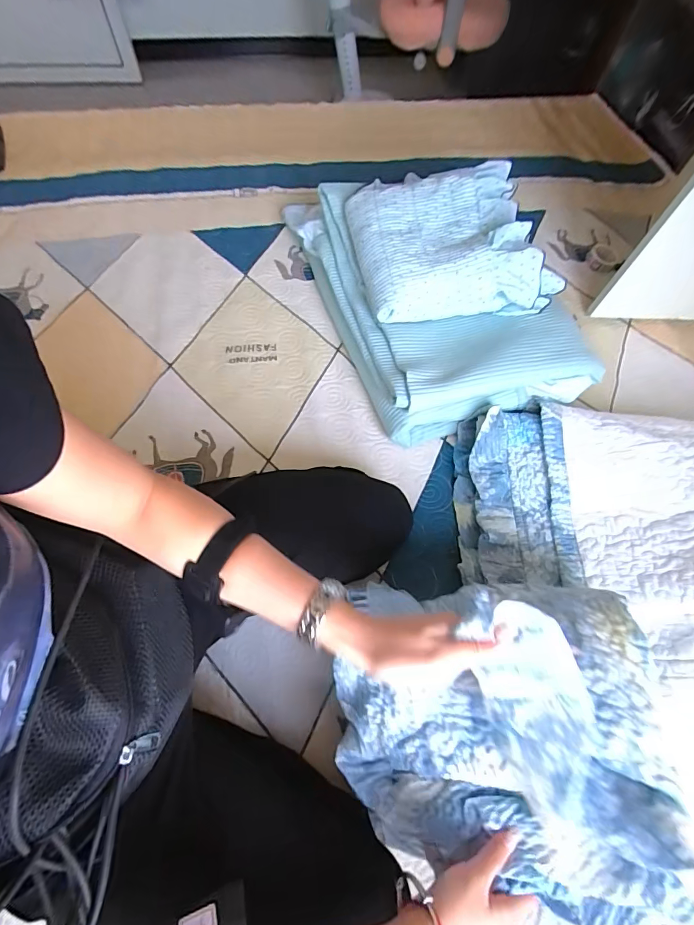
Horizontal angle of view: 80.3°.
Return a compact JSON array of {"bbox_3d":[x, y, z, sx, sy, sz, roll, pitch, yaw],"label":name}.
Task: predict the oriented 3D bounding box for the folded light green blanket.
[{"bbox_3d":[0.150,-0.319,0.719,0.339,0.190,0.522,-19,68,-12],"label":"folded light green blanket"}]

